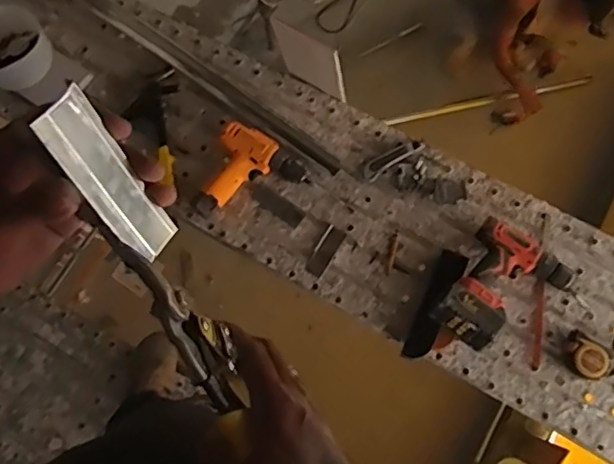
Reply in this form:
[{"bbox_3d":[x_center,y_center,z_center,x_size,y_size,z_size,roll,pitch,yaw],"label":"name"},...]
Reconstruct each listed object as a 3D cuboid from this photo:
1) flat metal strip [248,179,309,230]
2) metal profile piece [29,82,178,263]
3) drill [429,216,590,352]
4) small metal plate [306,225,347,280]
[{"bbox_3d":[-0.061,-0.057,1.144,0.122,0.007,0.043,38,75,3],"label":"flat metal strip"},{"bbox_3d":[-0.110,-0.027,0.323,0.030,0.105,0.019,-33,37,-8],"label":"metal profile piece"},{"bbox_3d":[0.356,0.111,1.047,0.260,0.082,0.228,-34,74,-30],"label":"drill"},{"bbox_3d":[0.037,0.039,1.117,0.040,0.004,0.102,31,79,10],"label":"small metal plate"}]

